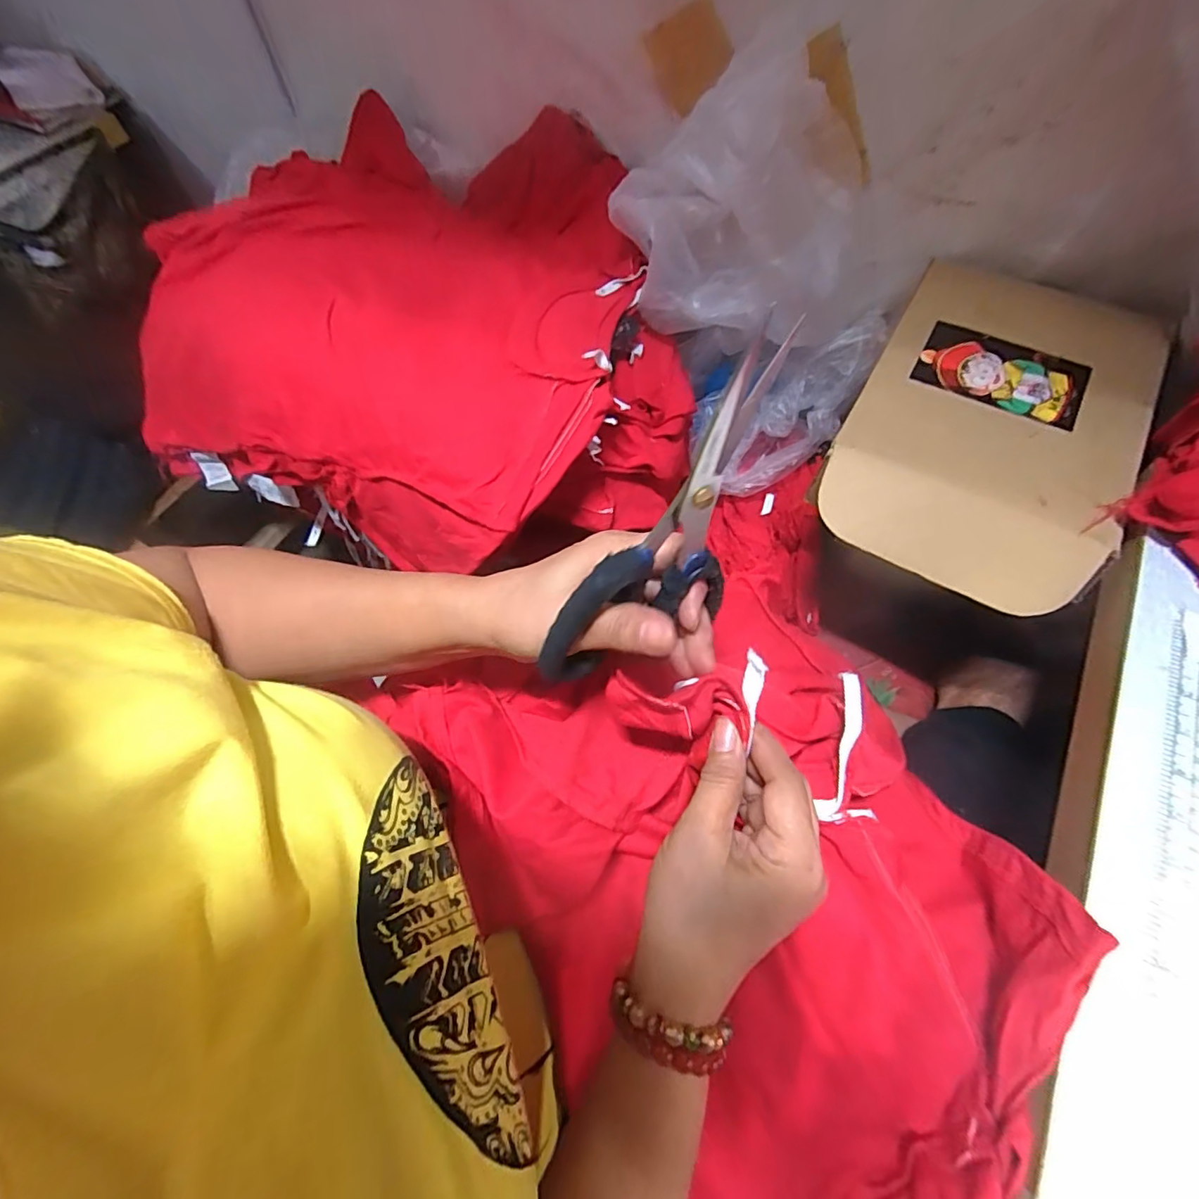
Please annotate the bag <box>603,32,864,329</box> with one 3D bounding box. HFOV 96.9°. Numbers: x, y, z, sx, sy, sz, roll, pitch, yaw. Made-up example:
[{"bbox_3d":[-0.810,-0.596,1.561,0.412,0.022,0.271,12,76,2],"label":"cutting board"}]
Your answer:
[{"bbox_3d":[0.116,-0.342,0.463,0.213,0.175,0.105,11,64,11],"label":"bag"}]

